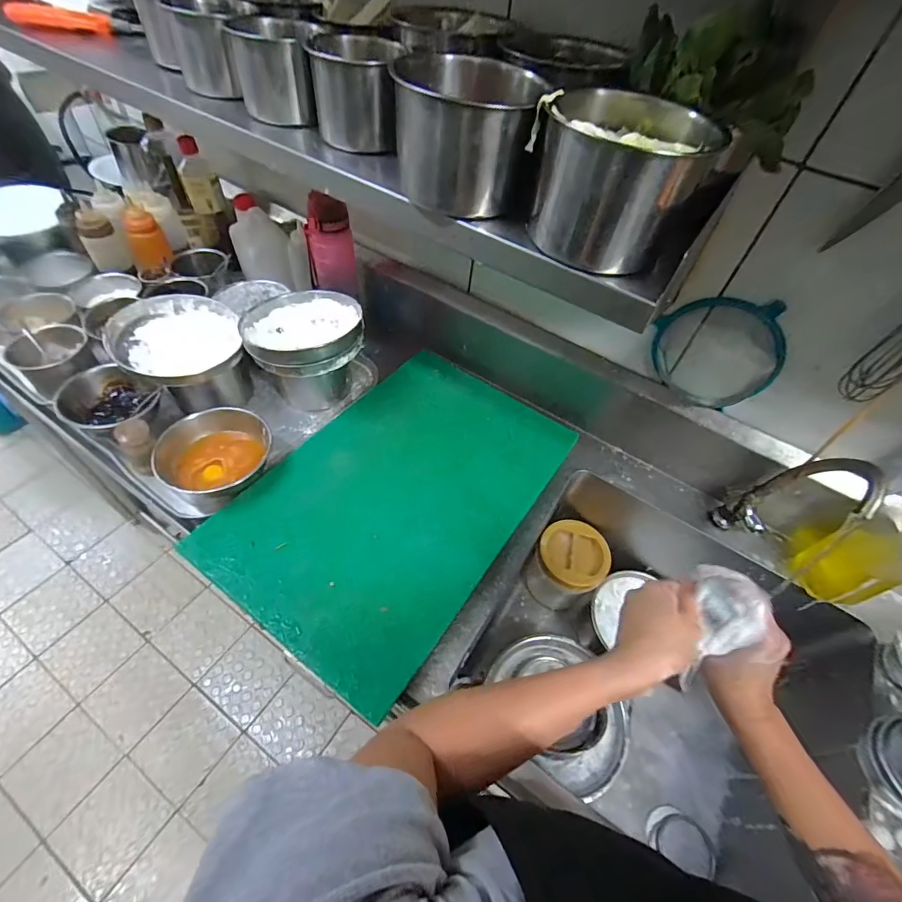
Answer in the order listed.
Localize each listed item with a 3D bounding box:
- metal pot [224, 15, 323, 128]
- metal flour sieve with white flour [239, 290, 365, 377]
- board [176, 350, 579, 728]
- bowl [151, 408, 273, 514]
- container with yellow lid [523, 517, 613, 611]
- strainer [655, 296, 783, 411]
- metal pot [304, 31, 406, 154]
[{"bbox_3d":[-0.213,-0.474,0.559,0.099,0.084,0.083,-12,55,-16],"label":"metal pot"},{"bbox_3d":[-0.259,-0.209,0.790,0.194,0.050,0.185,-5,53,-11],"label":"metal flour sieve with white flour"},{"bbox_3d":[-0.067,0.049,0.741,0.366,0.026,0.583,33,55,16],"label":"board"},{"bbox_3d":[-0.370,0.009,0.719,0.146,0.090,0.163,33,55,18],"label":"bowl"},{"bbox_3d":[0.238,0.241,0.934,0.133,0.155,0.136,3,52,-4],"label":"container with yellow lid"},{"bbox_3d":[0.397,-0.152,0.675,0.169,0.155,0.046,36,56,20],"label":"strainer"},{"bbox_3d":[-0.113,-0.432,0.536,0.100,0.089,0.108,-8,54,-13],"label":"metal pot"}]

